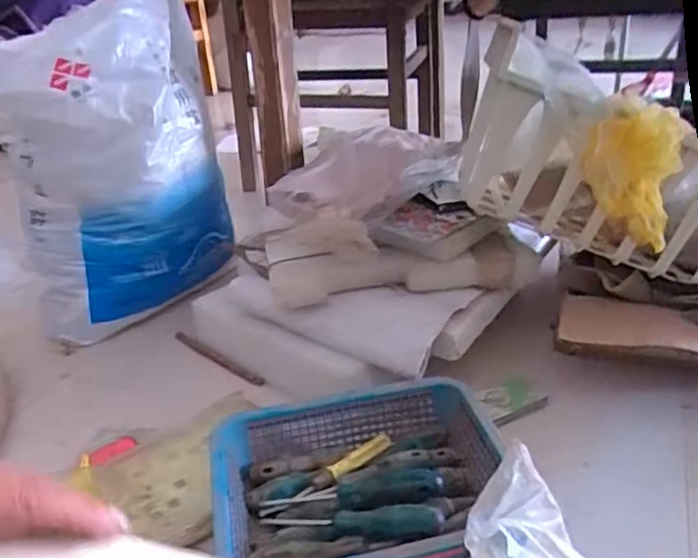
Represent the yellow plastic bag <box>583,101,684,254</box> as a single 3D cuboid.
[{"bbox_3d":[0.311,-0.116,0.700,0.088,0.143,0.074,12,32,27],"label":"yellow plastic bag"}]

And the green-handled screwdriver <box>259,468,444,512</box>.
[{"bbox_3d":[0.002,0.207,0.616,0.169,0.030,0.032,-15,21,22],"label":"green-handled screwdriver"}]

